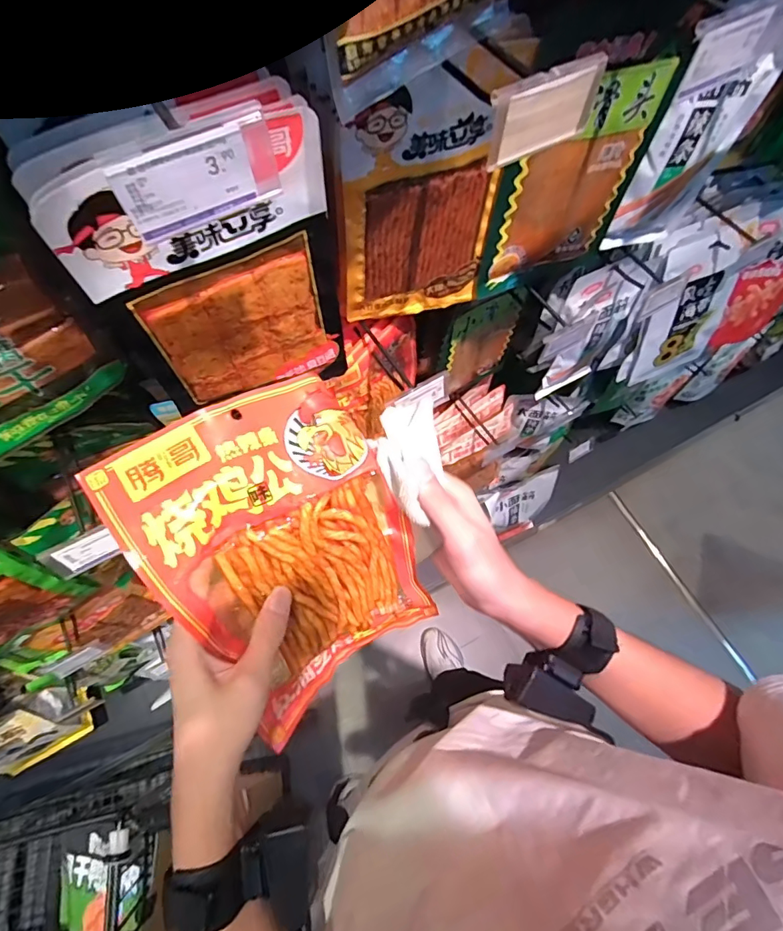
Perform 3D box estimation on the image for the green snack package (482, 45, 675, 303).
[{"bbox_3d":[0.185,-0.296,0.501,0.158,0.214,0.011,-19,68,-10],"label":"green snack package"}]

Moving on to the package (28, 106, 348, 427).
[{"bbox_3d":[-0.130,-0.130,0.374,0.185,0.232,0.015,-28,69,-13],"label":"package"}]

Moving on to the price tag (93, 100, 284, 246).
[{"bbox_3d":[-0.096,-0.144,0.234,0.077,0.045,0.008,-30,70,-14],"label":"price tag"}]

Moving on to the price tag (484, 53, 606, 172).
[{"bbox_3d":[0.097,-0.224,0.300,0.080,0.044,0.009,-28,69,-13],"label":"price tag"}]

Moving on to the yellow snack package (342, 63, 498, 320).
[{"bbox_3d":[0.033,-0.242,0.470,0.162,0.243,0.021,-18,67,-9],"label":"yellow snack package"}]

